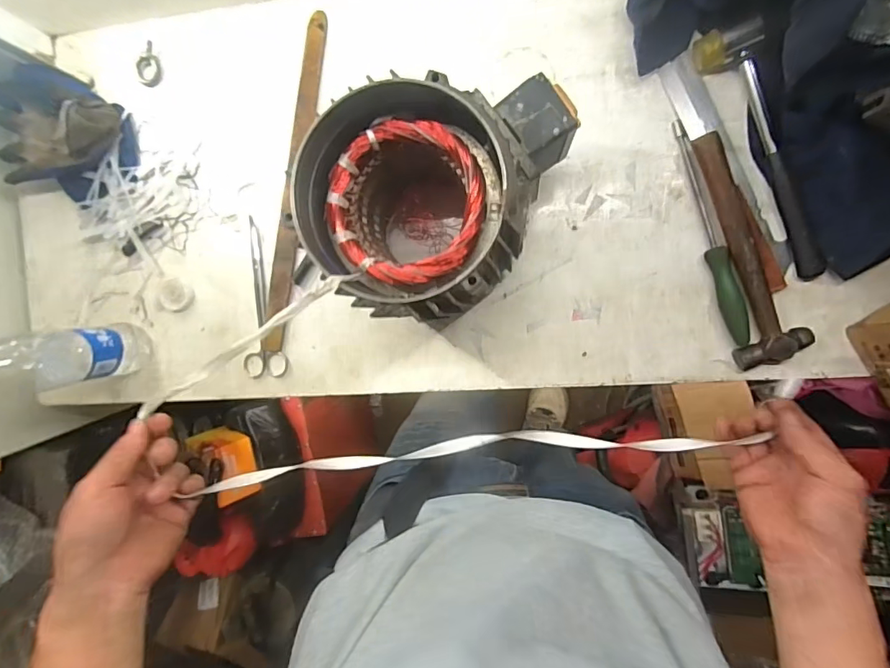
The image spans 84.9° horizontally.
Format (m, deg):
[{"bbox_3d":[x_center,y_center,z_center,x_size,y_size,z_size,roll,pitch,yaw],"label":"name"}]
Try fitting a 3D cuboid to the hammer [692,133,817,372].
[{"bbox_3d":[0.318,-0.088,0.504,0.071,0.035,0.241,-12,92,9],"label":"hammer"}]

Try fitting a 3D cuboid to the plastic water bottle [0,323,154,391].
[{"bbox_3d":[-0.411,0.026,0.515,0.063,0.210,0.064,-7,92,9],"label":"plastic water bottle"}]

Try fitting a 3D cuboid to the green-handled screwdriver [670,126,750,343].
[{"bbox_3d":[0.279,-0.107,0.513,0.022,0.023,0.239,-17,91,9],"label":"green-handled screwdriver"}]

